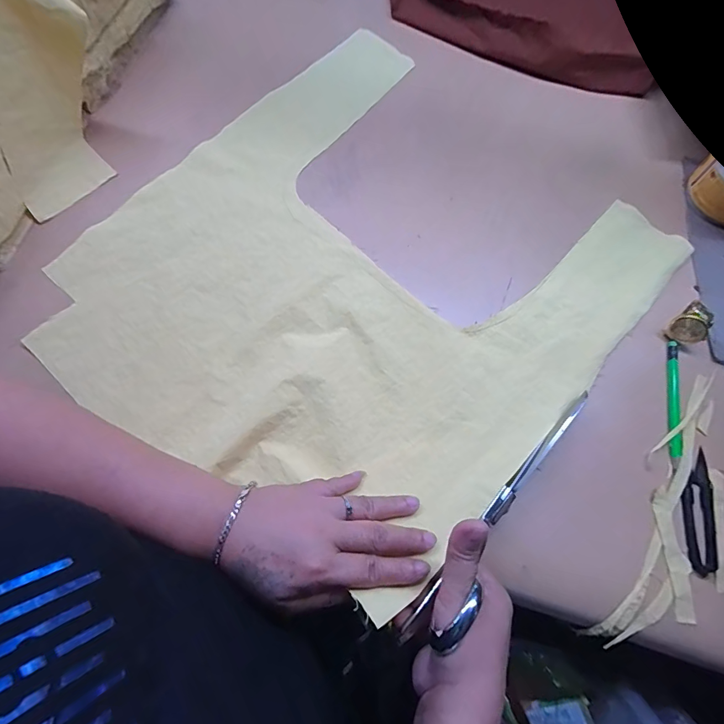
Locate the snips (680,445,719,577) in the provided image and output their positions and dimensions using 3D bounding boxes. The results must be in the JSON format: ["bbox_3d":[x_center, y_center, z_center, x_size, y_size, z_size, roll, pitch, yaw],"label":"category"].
[{"bbox_3d":[0.273,0.118,0.321,0.026,0.007,0.097,16,72,4],"label":"snips"}]

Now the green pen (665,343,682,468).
[{"bbox_3d":[0.276,0.035,0.353,0.011,0.005,0.115,13,72,3],"label":"green pen"}]

